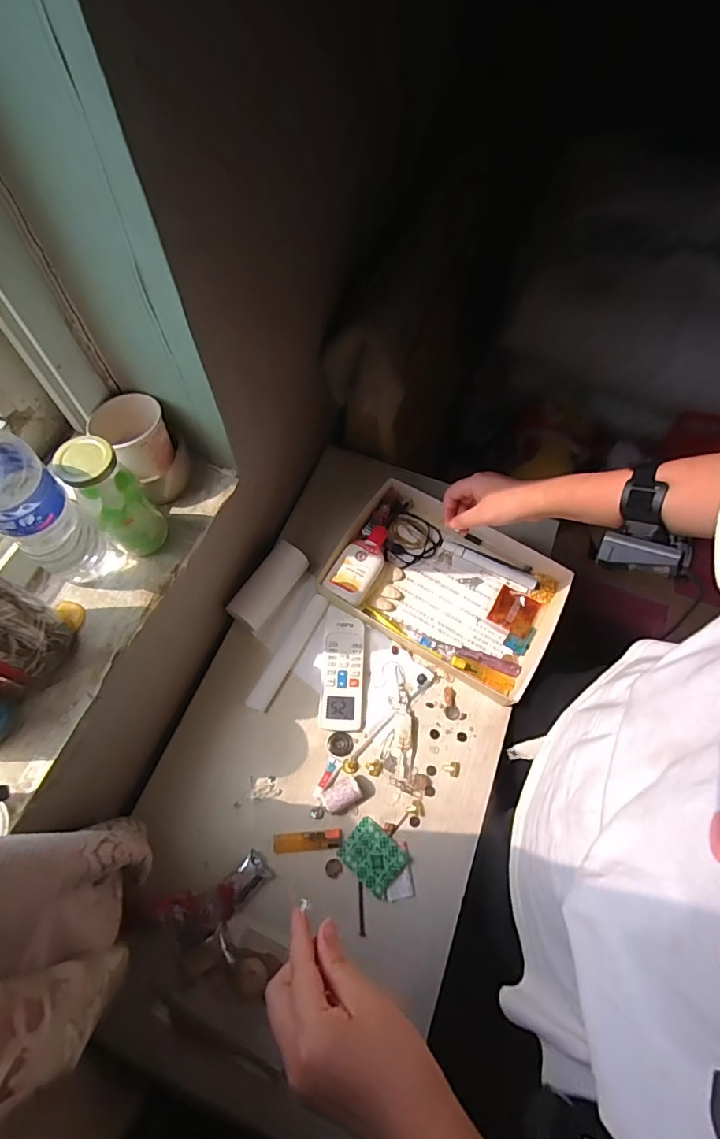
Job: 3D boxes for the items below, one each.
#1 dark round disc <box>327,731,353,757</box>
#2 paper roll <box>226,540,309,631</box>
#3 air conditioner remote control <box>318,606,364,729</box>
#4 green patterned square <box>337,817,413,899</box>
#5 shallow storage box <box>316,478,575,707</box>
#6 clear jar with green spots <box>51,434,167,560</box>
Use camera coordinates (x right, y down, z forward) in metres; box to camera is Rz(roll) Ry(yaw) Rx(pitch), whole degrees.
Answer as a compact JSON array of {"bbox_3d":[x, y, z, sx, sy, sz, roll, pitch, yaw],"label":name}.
[{"bbox_3d":[-0.025,0.223,0.629,0.033,0.006,0.028,17,65,6],"label":"dark round disc"},{"bbox_3d":[-0.127,0.026,0.693,0.055,0.051,0.126,33,68,13],"label":"paper roll"},{"bbox_3d":[-0.023,0.132,0.664,0.054,0.019,0.161,3,65,0],"label":"air conditioner remote control"},{"bbox_3d":[0.016,0.335,0.578,0.069,0.005,0.057,39,70,15],"label":"green patterned square"},{"bbox_3d":[0.124,0.021,0.702,0.308,0.045,0.215,29,67,11],"label":"shallow storage box"},{"bbox_3d":[-0.231,-0.065,0.469,0.055,0.128,0.048,-39,72,-18],"label":"clear jar with green spots"}]

